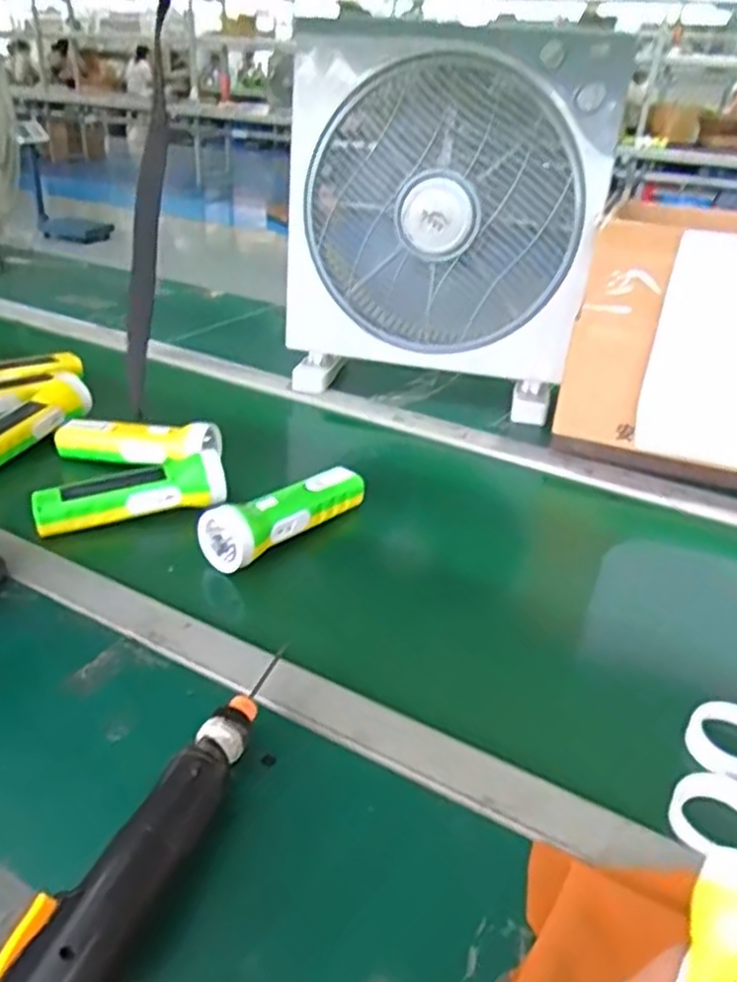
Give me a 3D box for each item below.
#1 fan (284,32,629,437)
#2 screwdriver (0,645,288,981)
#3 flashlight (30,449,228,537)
[{"bbox_3d":[0.087,-0.333,0.913,0.382,0.435,0.140,7,30,7],"label":"fan"},{"bbox_3d":[-0.117,0.191,0.373,0.047,0.042,0.309,12,31,15],"label":"screwdriver"},{"bbox_3d":[-0.220,-0.001,0.686,0.169,0.048,0.047,-10,32,-21],"label":"flashlight"}]

